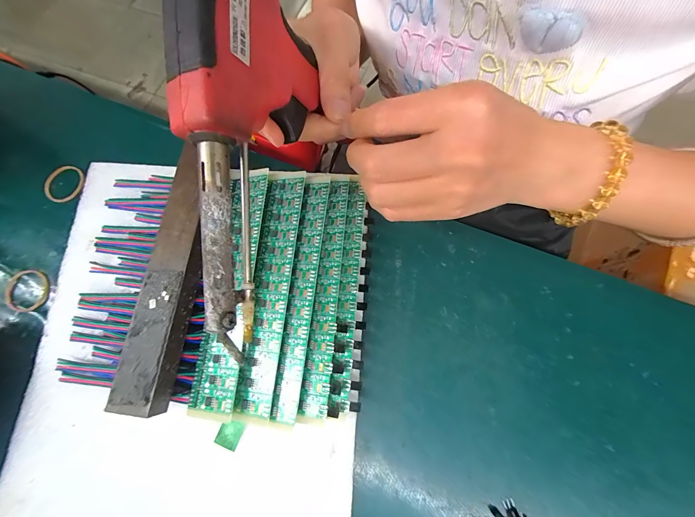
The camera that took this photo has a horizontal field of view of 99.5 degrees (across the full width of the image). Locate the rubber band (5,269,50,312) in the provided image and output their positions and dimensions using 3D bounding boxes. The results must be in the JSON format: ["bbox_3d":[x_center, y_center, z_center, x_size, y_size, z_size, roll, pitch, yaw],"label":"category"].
[{"bbox_3d":[-0.248,0.024,0.227,0.035,0.004,0.032,-1,74,3],"label":"rubber band"}]

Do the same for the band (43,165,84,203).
[{"bbox_3d":[-0.240,-0.064,0.250,0.030,0.005,0.032,-3,76,-1],"label":"band"}]

